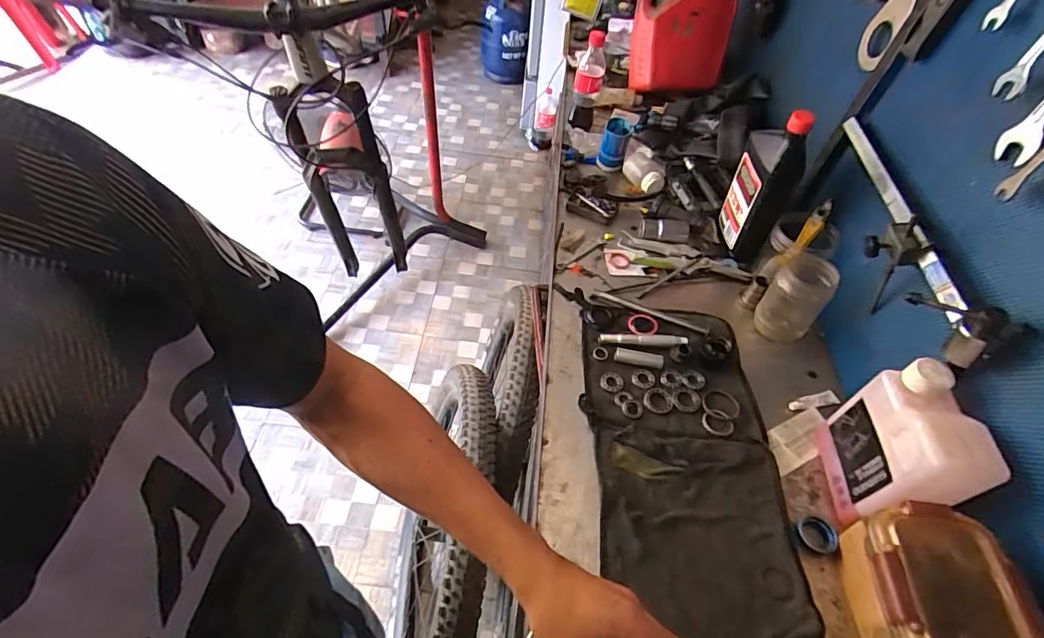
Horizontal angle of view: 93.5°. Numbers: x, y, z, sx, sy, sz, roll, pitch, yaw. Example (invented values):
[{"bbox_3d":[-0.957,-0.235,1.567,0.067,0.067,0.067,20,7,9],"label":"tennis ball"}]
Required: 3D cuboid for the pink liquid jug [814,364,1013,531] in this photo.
[{"bbox_3d":[0.394,0.147,0.525,0.060,0.173,0.134,8,50,0],"label":"pink liquid jug"}]

